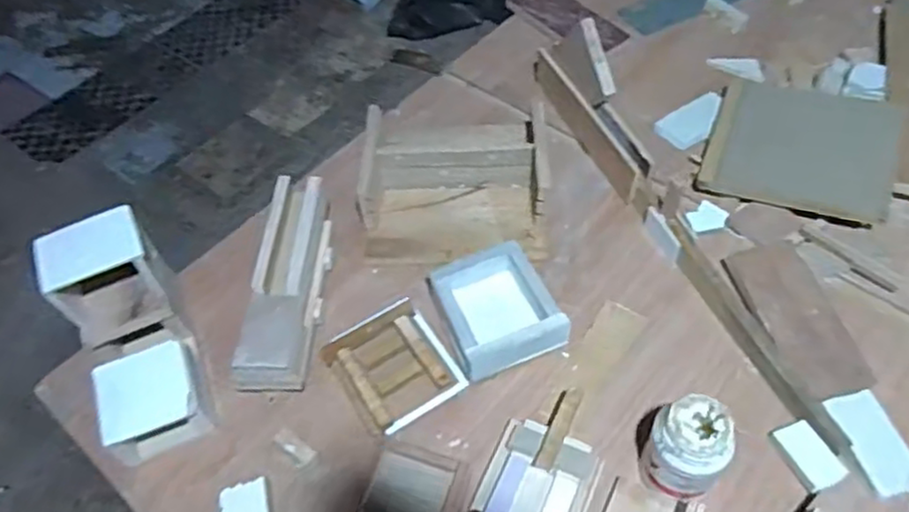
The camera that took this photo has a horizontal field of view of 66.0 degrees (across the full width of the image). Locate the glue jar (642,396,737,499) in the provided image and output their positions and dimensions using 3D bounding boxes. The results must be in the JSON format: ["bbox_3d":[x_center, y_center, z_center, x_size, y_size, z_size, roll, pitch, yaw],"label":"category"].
[{"bbox_3d":[0.241,0.201,0.724,0.070,0.119,0.075,-1,55,2],"label":"glue jar"}]

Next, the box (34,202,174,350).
[{"bbox_3d":[-0.413,0.025,0.834,0.117,0.096,0.102,-24,57,-14],"label":"box"}]

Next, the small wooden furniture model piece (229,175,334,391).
[{"bbox_3d":[-0.213,0.031,0.902,0.077,0.075,0.294,2,55,4],"label":"small wooden furniture model piece"}]

